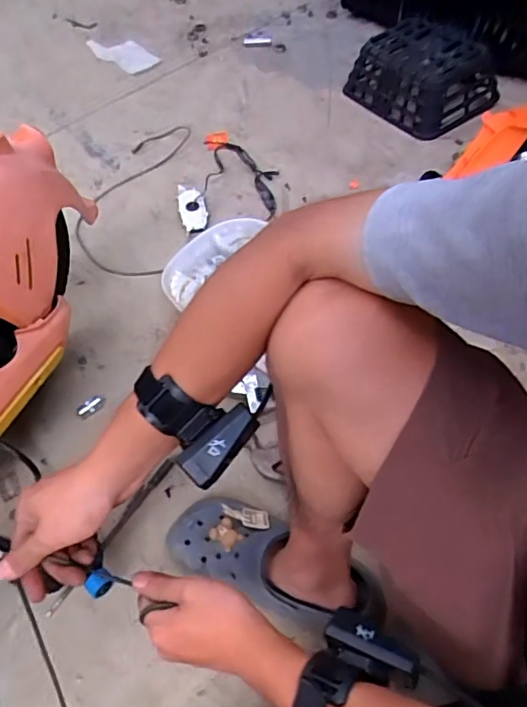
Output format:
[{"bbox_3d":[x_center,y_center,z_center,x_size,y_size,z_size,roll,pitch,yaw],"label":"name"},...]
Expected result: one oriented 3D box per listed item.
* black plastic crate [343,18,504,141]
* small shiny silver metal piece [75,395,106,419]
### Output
[{"bbox_3d":[0.386,-0.686,1.310,0.253,0.135,0.326,-29,57,-17],"label":"black plastic crate"},{"bbox_3d":[-0.268,0.083,0.830,0.049,0.015,0.017,-38,60,-23],"label":"small shiny silver metal piece"}]

